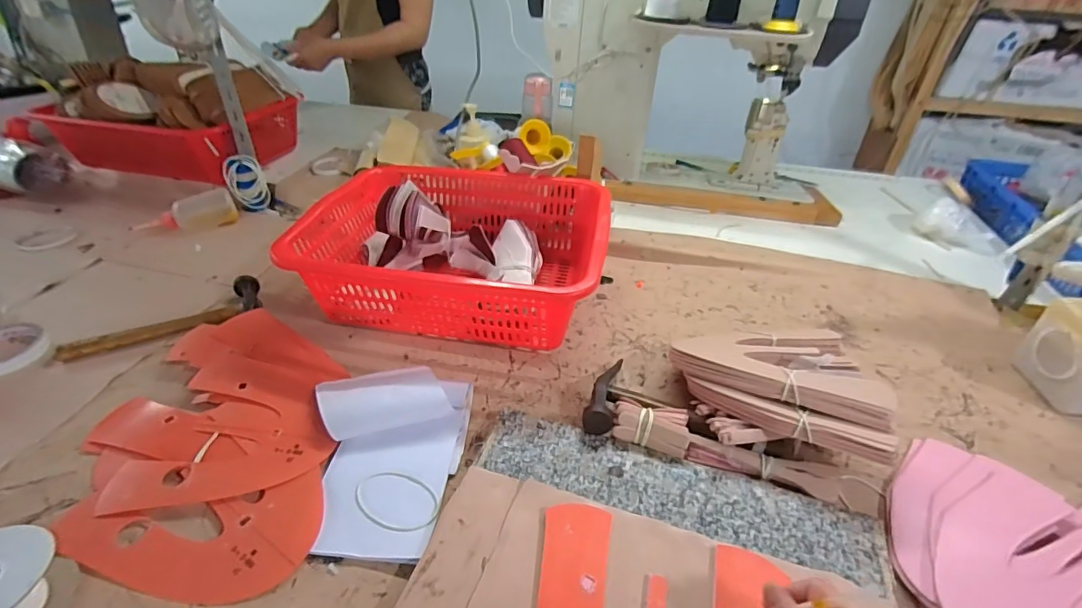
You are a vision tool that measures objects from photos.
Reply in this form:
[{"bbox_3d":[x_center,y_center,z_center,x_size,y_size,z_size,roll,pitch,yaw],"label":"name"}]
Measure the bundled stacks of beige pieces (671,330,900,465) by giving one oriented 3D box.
[{"bbox_3d":[0.290,0.076,0.603,0.232,0.080,0.213,19,40,21],"label":"bundled stacks of beige pieces"}]

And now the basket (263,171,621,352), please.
[{"bbox_3d":[-0.118,-0.093,0.754,0.423,0.119,0.316,7,39,5],"label":"basket"}]

